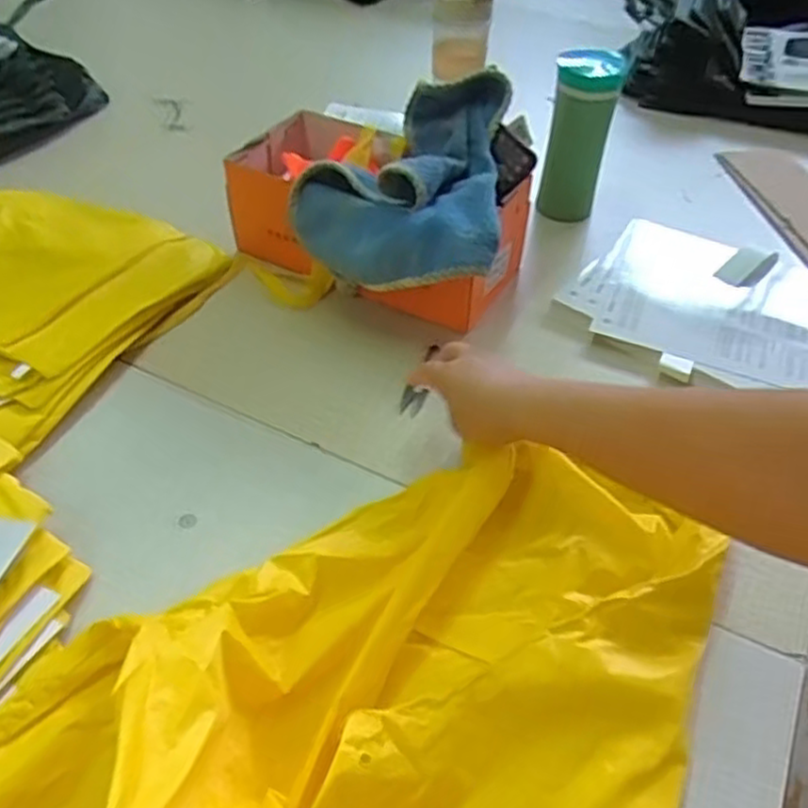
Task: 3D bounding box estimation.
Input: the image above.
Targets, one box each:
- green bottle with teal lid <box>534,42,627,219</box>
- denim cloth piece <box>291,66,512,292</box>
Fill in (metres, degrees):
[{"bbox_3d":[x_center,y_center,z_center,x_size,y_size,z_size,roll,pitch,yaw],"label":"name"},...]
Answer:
[{"bbox_3d":[0.207,-0.310,0.885,0.074,0.205,0.070,13,47,10],"label":"green bottle with teal lid"},{"bbox_3d":[-0.003,-0.223,0.726,0.201,0.077,0.232,2,66,14],"label":"denim cloth piece"}]

